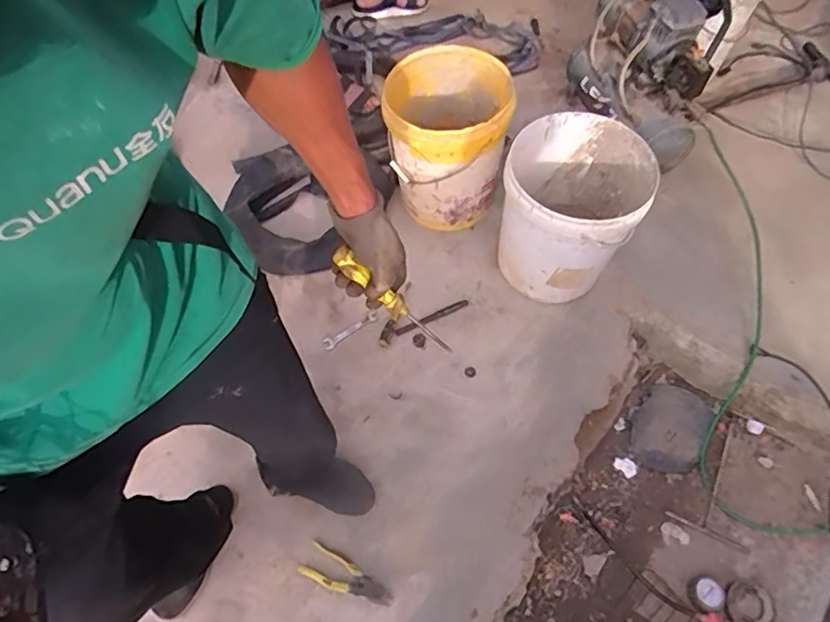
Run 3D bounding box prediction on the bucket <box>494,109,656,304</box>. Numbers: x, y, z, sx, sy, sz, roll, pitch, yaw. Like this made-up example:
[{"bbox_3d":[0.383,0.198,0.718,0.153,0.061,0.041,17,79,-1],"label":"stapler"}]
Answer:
[{"bbox_3d":[0.355,-0.235,1.325,0.302,0.331,0.304,-3,59,4],"label":"bucket"}]

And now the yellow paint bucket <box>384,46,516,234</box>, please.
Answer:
[{"bbox_3d":[0.080,-0.437,1.449,0.283,0.370,0.312,-2,61,1],"label":"yellow paint bucket"}]

